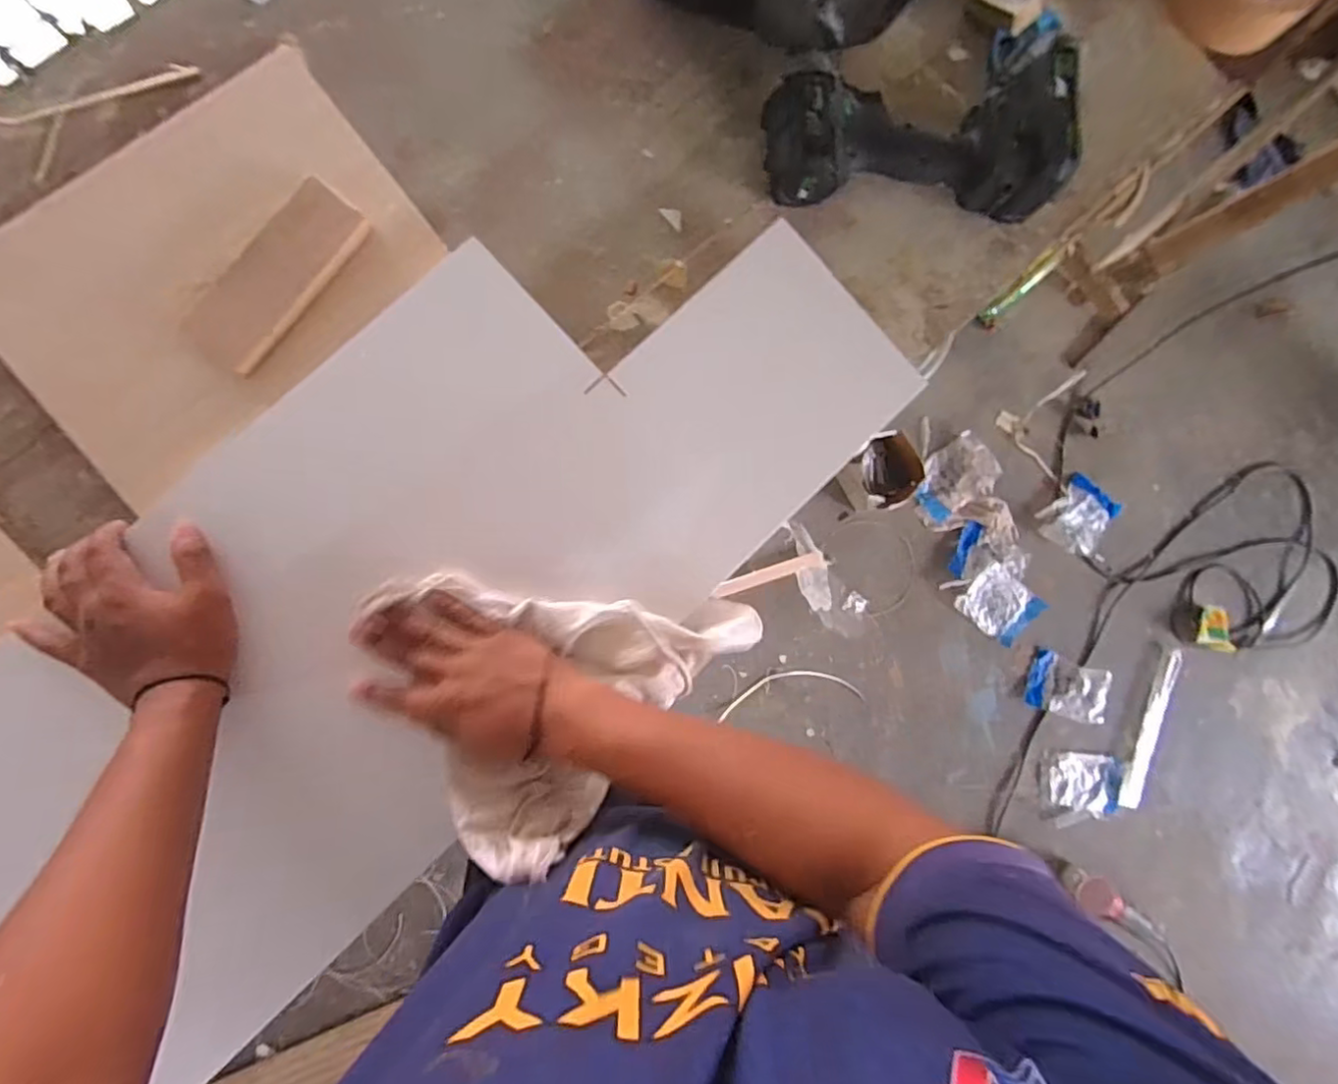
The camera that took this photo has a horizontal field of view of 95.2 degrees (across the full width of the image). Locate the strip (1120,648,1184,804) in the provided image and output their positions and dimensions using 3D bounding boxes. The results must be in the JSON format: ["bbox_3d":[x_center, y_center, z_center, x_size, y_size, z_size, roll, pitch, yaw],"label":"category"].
[{"bbox_3d":[1.124,0.436,1.425,0.048,0.020,0.379,18,88,-7],"label":"strip"}]

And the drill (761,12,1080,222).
[{"bbox_3d":[0.197,-0.339,0.495,0.230,0.089,0.118,1,89,-7],"label":"drill"}]

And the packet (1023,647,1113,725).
[{"bbox_3d":[0.924,0.338,1.400,0.203,0.010,0.128,19,88,-7],"label":"packet"}]

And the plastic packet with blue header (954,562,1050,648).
[{"bbox_3d":[0.755,0.146,1.380,0.169,0.025,0.137,38,86,-6],"label":"plastic packet with blue header"}]

